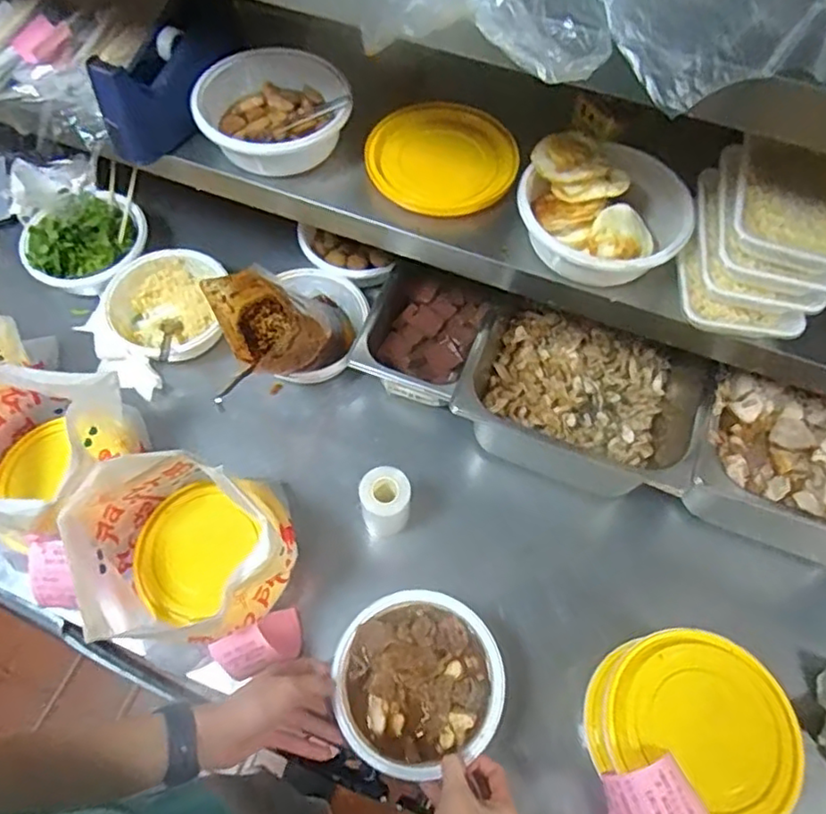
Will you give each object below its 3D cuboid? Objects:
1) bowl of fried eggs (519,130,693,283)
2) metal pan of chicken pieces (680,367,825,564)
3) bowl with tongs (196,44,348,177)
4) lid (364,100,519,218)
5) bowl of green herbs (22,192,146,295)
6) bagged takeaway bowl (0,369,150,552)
[{"bbox_3d":[0.191,-0.198,0.640,0.165,0.068,0.150,8,62,3],"label":"bowl of fried eggs"},{"bbox_3d":[0.443,0.080,0.728,0.271,0.142,0.177,19,63,9],"label":"metal pan of chicken pieces"},{"bbox_3d":[-0.156,-0.334,0.717,0.171,0.055,0.142,-21,64,-12],"label":"bowl with tongs"},{"bbox_3d":[0.032,-0.283,0.711,0.161,0.026,0.151,0,62,-1],"label":"lid"},{"bbox_3d":[-0.471,-0.229,0.926,0.166,0.066,0.155,0,62,-1],"label":"bowl of green herbs"},{"bbox_3d":[-0.412,0.064,0.707,0.167,0.173,0.176,0,62,-1],"label":"bagged takeaway bowl"}]

